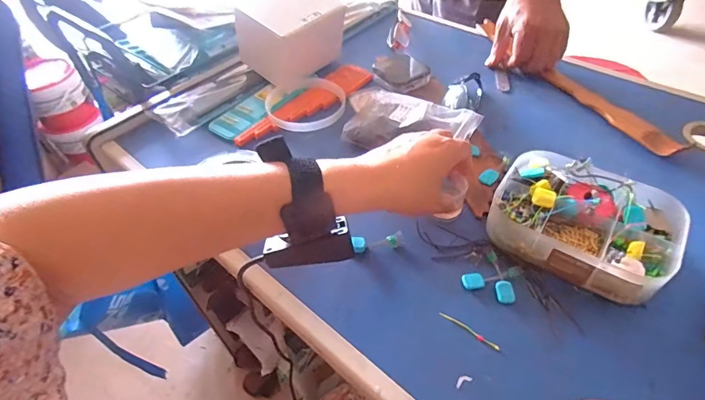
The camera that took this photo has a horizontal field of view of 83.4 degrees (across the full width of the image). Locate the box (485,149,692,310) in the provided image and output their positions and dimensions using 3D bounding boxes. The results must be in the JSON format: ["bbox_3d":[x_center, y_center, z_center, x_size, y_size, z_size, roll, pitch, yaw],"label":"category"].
[{"bbox_3d":[0.217,0.022,0.379,0.156,0.047,0.126,24,54,23],"label":"box"}]

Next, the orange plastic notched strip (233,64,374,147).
[{"bbox_3d":[-0.059,-0.138,0.561,0.050,0.018,0.235,31,57,28],"label":"orange plastic notched strip"}]

